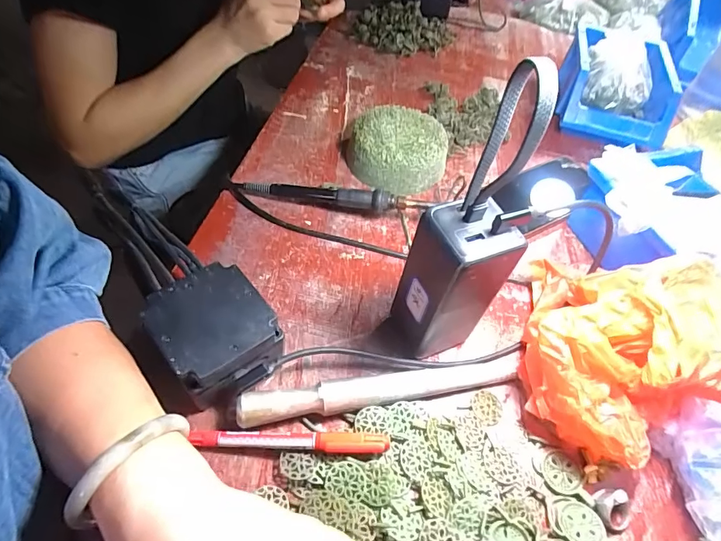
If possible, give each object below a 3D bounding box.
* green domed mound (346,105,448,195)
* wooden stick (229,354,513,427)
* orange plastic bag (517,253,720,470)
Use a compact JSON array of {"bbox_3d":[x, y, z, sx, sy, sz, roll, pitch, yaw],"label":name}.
[{"bbox_3d":[0.039,-0.135,0.475,0.110,0.042,0.109,5,52,-1],"label":"green domed mound"},{"bbox_3d":[0.024,0.086,0.321,0.219,0.023,0.021,-8,54,-11],"label":"wooden stick"},{"bbox_3d":[0.193,0.058,0.323,0.142,0.081,0.153,28,55,16],"label":"orange plastic bag"}]

